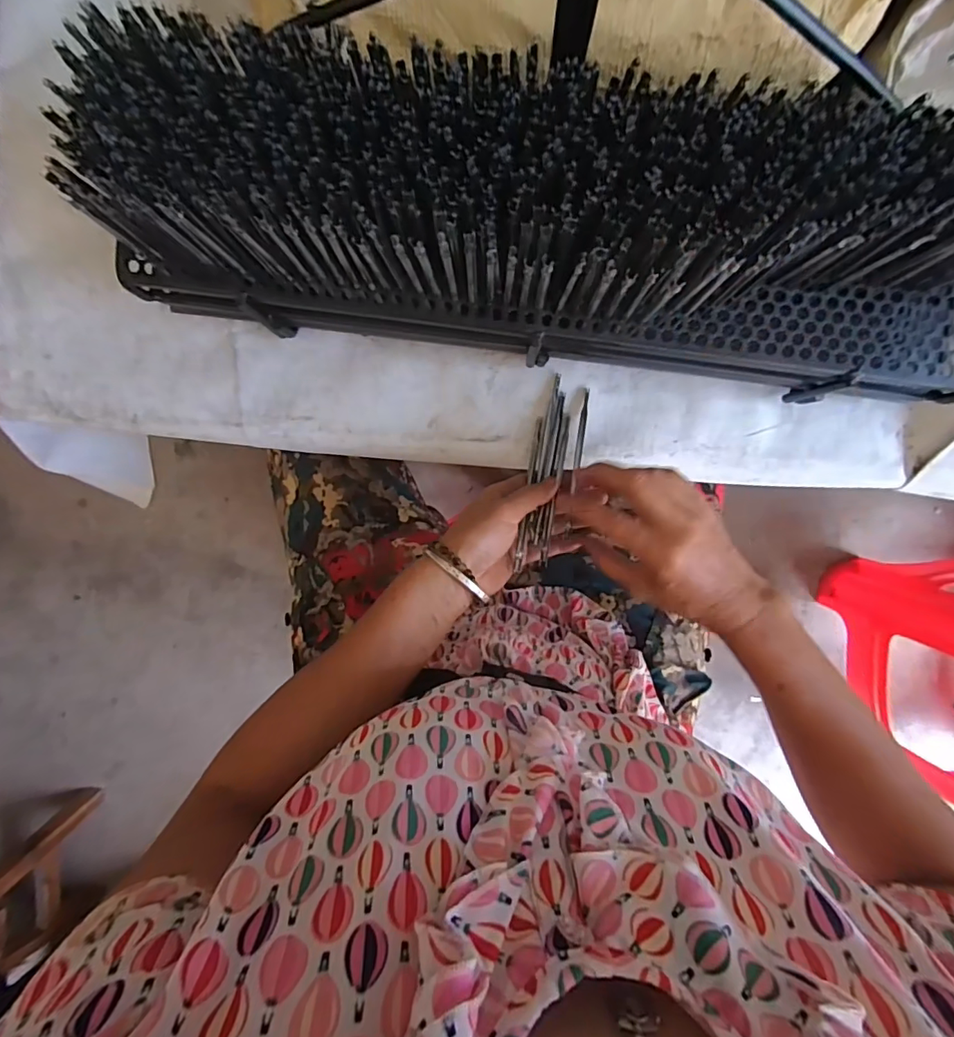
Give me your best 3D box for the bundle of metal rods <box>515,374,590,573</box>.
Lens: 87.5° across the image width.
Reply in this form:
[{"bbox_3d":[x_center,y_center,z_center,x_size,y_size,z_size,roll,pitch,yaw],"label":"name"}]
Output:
[{"bbox_3d":[0.062,-0.038,0.413,0.040,0.008,0.158,12,81,1],"label":"bundle of metal rods"}]

